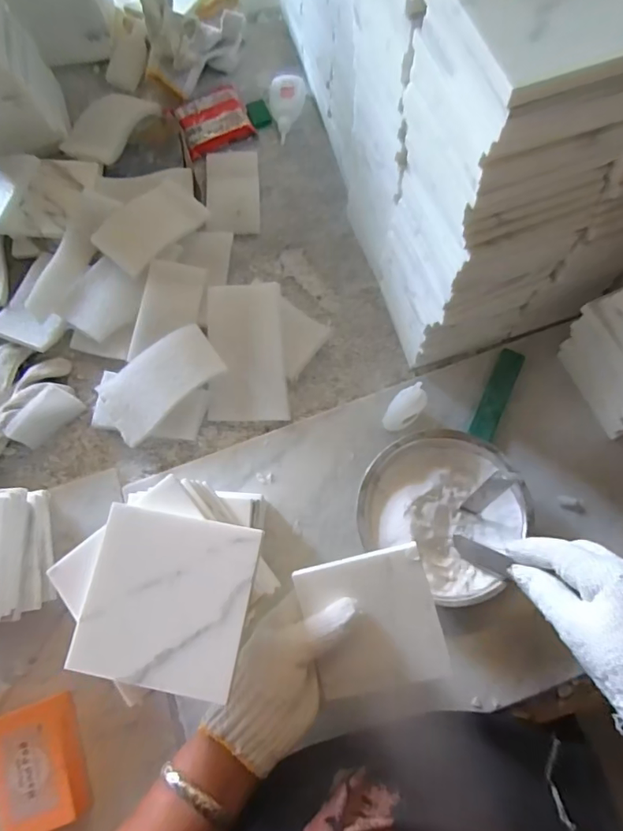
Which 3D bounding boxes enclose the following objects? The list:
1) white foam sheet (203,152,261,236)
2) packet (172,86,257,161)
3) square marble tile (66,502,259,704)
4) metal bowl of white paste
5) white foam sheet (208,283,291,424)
[{"bbox_3d":[-0.093,-0.266,0.587,0.061,0.008,0.113,-1,74,0],"label":"white foam sheet"},{"bbox_3d":[-0.123,-0.368,0.621,0.084,0.016,0.081,-25,75,-7],"label":"packet"},{"bbox_3d":[-0.088,0.112,0.307,0.100,0.008,0.099,10,74,3],"label":"square marble tile"},{"bbox_3d":[0.118,0.085,0.462,0.142,0.047,0.135,0,74,0],"label":"metal bowl of white paste"},{"bbox_3d":[-0.066,-0.066,0.521,0.080,0.011,0.140,-1,90,3],"label":"white foam sheet"}]

